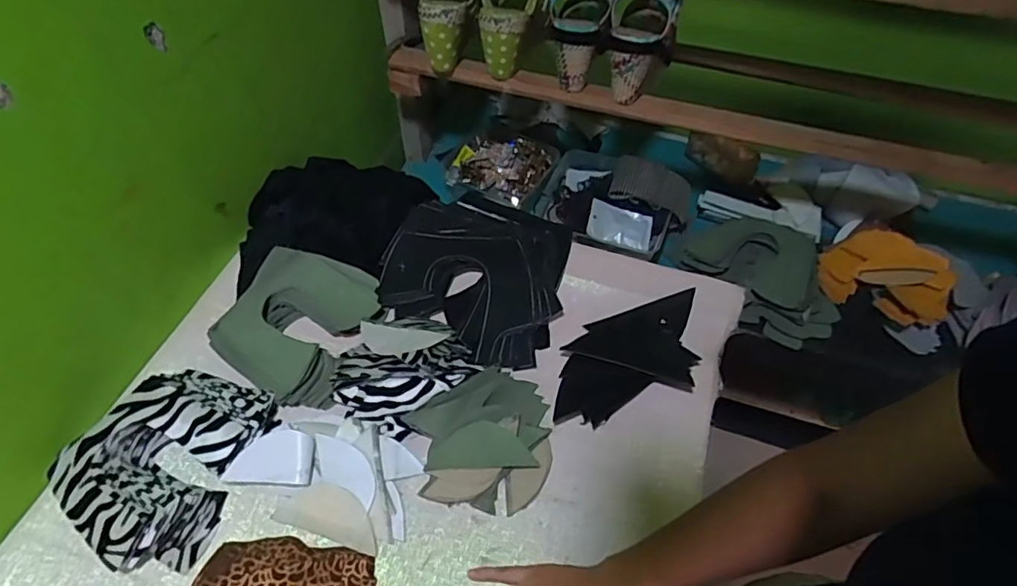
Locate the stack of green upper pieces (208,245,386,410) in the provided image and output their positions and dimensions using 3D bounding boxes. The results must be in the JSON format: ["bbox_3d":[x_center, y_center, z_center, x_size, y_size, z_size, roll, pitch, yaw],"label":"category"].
[{"bbox_3d":[-0.239,0.034,0.633,0.153,0.053,0.163,19,54,12],"label":"stack of green upper pieces"}]

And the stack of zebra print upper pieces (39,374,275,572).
[{"bbox_3d":[-0.332,0.155,0.542,0.153,0.060,0.182,20,54,13],"label":"stack of zebra print upper pieces"}]

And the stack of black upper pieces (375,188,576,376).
[{"bbox_3d":[-0.036,-0.032,0.693,0.223,0.033,0.213,22,54,15],"label":"stack of black upper pieces"}]

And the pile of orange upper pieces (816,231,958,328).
[{"bbox_3d":[0.562,-0.023,0.839,0.140,0.053,0.172,-33,60,-24],"label":"pile of orange upper pieces"}]

